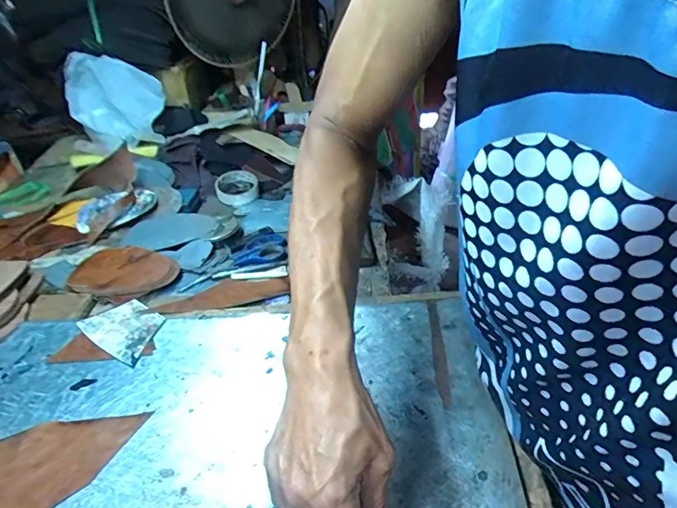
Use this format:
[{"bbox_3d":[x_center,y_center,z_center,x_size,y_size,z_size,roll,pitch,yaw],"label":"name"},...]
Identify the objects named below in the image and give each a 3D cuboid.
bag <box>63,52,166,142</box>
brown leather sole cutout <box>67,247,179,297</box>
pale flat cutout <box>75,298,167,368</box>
[{"bbox_3d":[-0.546,-0.381,1.070,0.205,0.193,0.130,-22,39,-24],"label":"bag"},{"bbox_3d":[-0.333,0.026,0.665,0.171,0.016,0.100,9,37,17],"label":"brown leather sole cutout"},{"bbox_3d":[-0.266,0.090,0.545,0.110,0.007,0.071,21,47,26],"label":"pale flat cutout"}]

